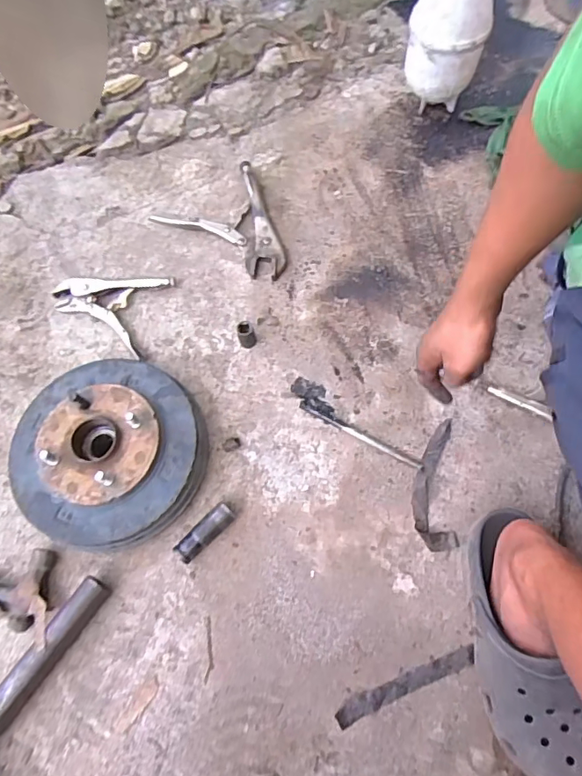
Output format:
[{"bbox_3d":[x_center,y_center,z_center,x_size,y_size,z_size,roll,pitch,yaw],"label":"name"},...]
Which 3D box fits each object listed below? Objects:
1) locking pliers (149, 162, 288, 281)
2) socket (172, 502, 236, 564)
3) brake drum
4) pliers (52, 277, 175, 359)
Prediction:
[{"bbox_3d":[-0.087,-0.234,0.748,0.164,0.026,0.197,-32,70,-10],"label":"locking pliers"},{"bbox_3d":[-0.100,0.170,0.588,0.080,0.028,0.027,-43,72,-13],"label":"socket"},{"bbox_3d":[-0.220,0.077,0.602,0.223,0.078,0.218,-1,68,2],"label":"brake drum"},{"bbox_3d":[-0.265,-0.128,0.720,0.158,0.016,0.120,21,71,10],"label":"pliers"}]

